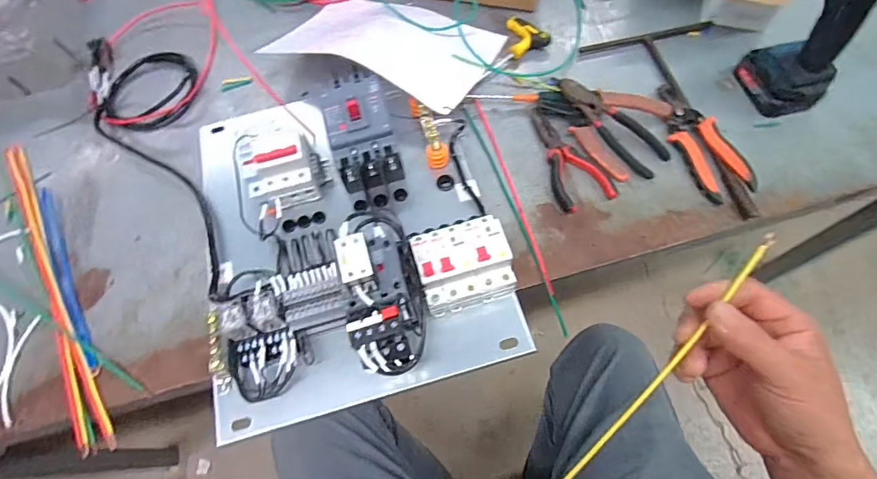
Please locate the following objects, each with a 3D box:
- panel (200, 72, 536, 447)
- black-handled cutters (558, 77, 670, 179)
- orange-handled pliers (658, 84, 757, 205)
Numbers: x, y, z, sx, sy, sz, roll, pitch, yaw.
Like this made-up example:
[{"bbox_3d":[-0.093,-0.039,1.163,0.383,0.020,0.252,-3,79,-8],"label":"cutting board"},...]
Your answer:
[{"bbox_3d":[-0.105,-0.045,0.471,0.330,0.140,0.389,-15,65,-3],"label":"panel"},{"bbox_3d":[0.211,-0.142,0.550,0.157,0.019,0.053,43,75,2],"label":"black-handled cutters"},{"bbox_3d":[0.315,-0.122,0.544,0.057,0.022,0.166,-18,67,-5],"label":"orange-handled pliers"}]

